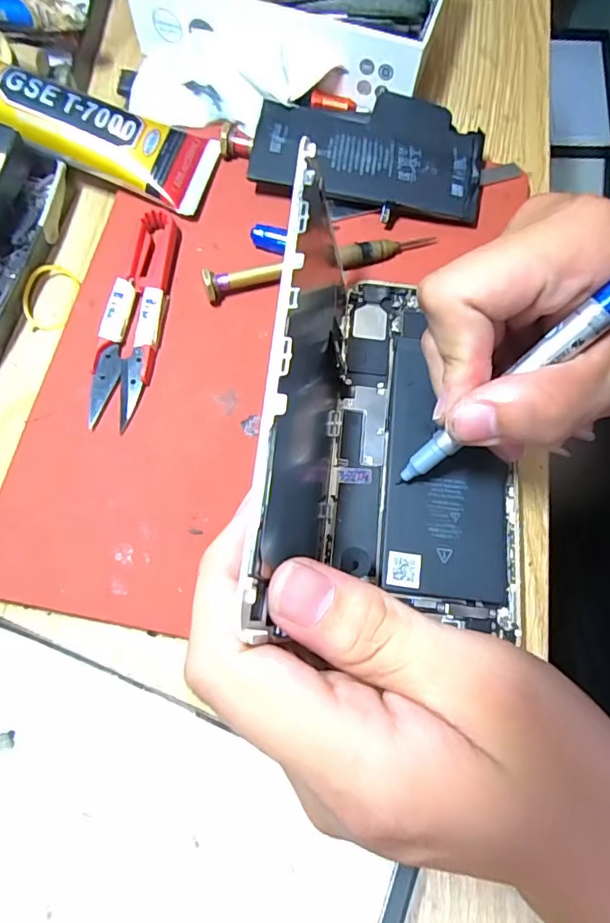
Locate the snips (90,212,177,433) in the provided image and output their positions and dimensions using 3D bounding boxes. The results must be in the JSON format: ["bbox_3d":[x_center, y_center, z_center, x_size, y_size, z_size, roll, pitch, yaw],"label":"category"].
[{"bbox_3d":[-0.073,-0.064,0.217,0.023,0.009,0.099,9,73,1],"label":"snips"}]

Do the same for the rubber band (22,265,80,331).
[{"bbox_3d":[-0.117,-0.076,0.230,0.021,0.004,0.032,15,77,-22],"label":"rubber band"}]

